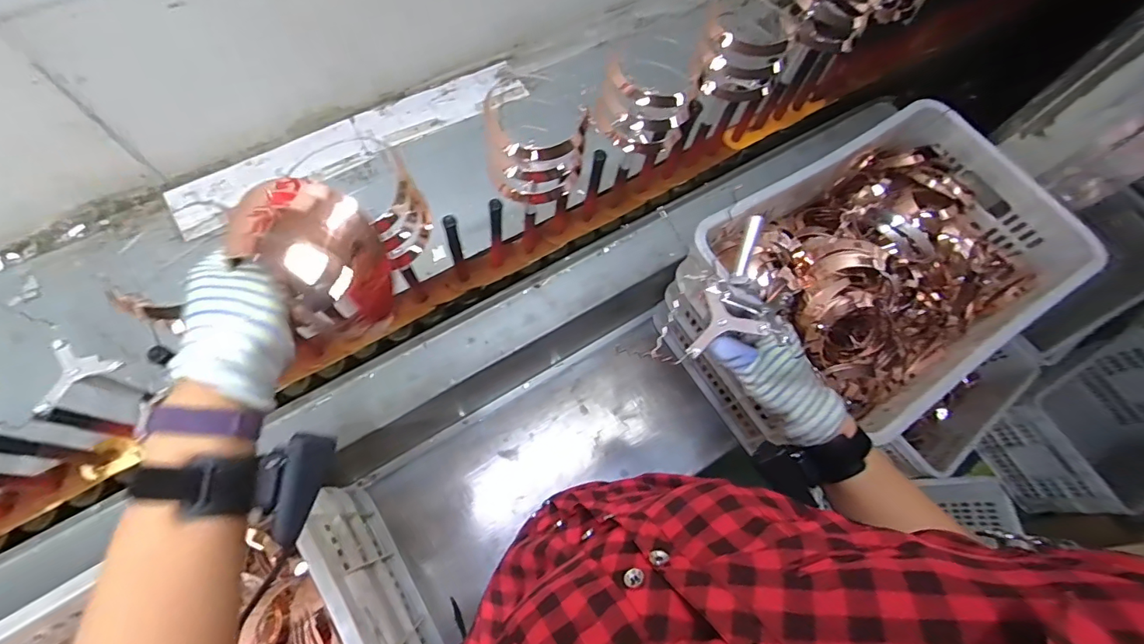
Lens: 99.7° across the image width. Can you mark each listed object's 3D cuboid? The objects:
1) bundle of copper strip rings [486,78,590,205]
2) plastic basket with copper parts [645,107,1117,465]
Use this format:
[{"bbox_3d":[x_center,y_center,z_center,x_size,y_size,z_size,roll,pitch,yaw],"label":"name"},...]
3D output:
[{"bbox_3d":[-0.036,-0.186,0.528,0.112,0.155,0.046,-28,71,-10],"label":"bundle of copper strip rings"},{"bbox_3d":[0.485,-0.075,0.793,0.578,0.280,0.362,-31,72,-11],"label":"plastic basket with copper parts"}]

